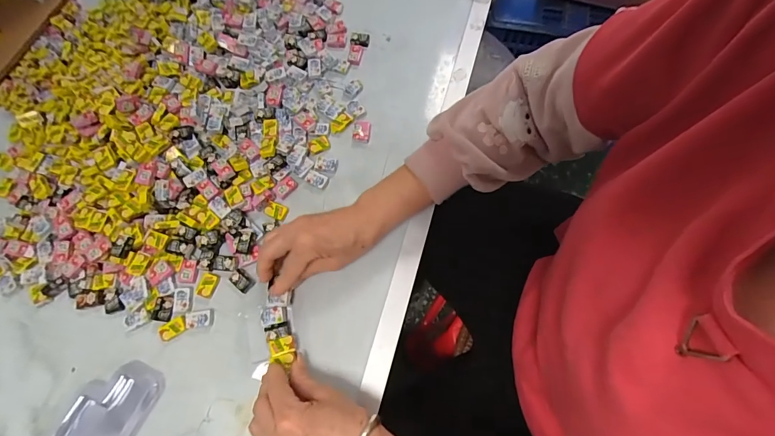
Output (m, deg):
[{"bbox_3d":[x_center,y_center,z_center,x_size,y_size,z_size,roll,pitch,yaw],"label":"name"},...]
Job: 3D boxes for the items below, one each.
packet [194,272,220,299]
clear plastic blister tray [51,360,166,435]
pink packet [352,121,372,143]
[{"bbox_3d":[-0.200,0.075,0.423,0.020,0.004,0.027,17,72,7],"label":"packet"},{"bbox_3d":[-0.290,0.214,0.376,0.075,0.013,0.146,28,74,11],"label":"clear plastic blister tray"},{"bbox_3d":[-0.033,-0.110,0.485,0.022,0.007,0.030,6,71,3],"label":"pink packet"}]

